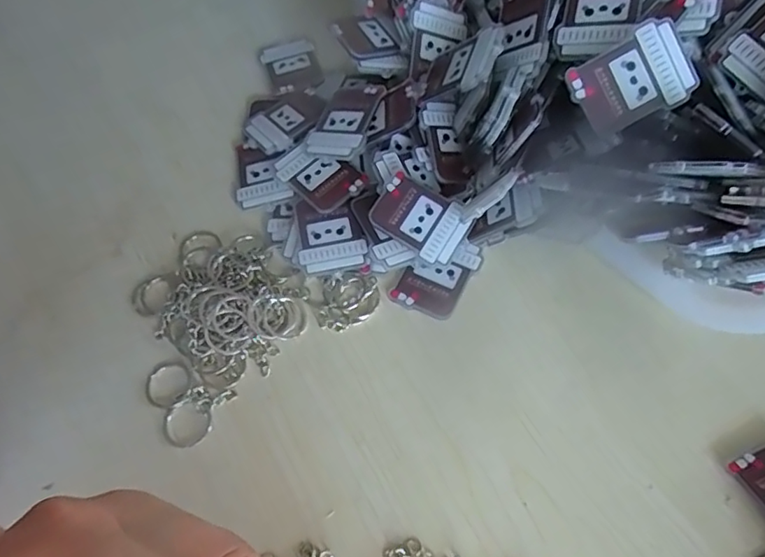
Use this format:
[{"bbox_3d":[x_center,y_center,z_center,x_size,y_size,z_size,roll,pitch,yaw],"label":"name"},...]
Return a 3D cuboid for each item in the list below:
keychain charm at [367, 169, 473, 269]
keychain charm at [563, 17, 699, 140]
[{"bbox_3d":[0.022,-0.034,0.313,0.053,0.009,0.039,38,75,6],"label":"keychain charm"},{"bbox_3d":[0.121,-0.095,0.269,0.053,0.004,0.039,-30,98,10],"label":"keychain charm"}]

